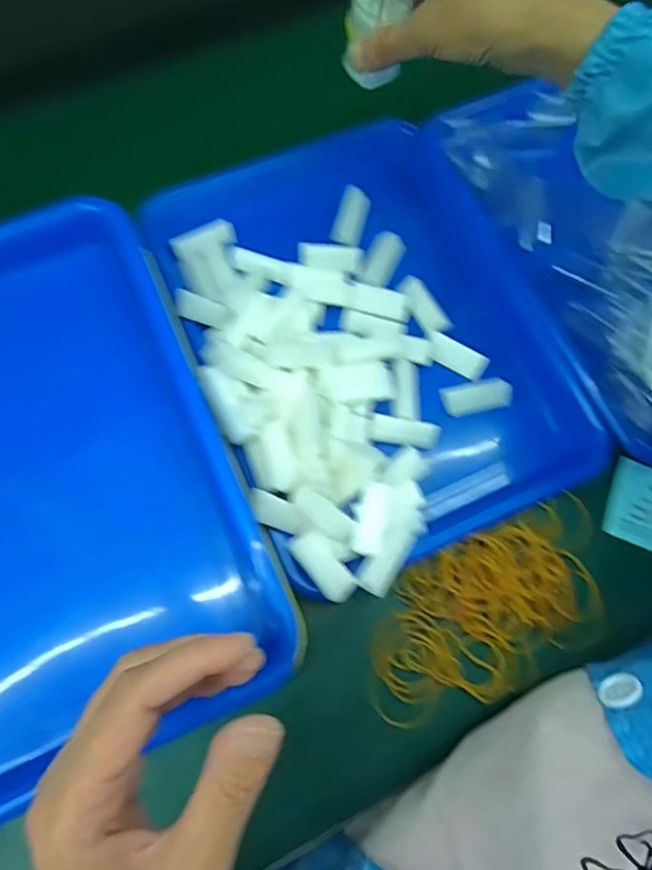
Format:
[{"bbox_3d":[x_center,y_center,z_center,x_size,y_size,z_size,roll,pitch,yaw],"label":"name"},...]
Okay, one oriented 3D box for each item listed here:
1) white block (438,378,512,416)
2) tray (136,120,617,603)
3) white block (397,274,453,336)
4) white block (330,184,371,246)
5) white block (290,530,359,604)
[{"bbox_3d":[0.112,-0.029,0.399,0.049,0.009,0.024,-13,73,-6],"label":"white block"},{"bbox_3d":[0.028,-0.084,0.397,0.247,0.073,0.338,-23,75,-9],"label":"tray"},{"bbox_3d":[0.076,-0.101,0.415,0.020,0.011,0.051,-27,75,-10],"label":"white block"},{"bbox_3d":[0.021,-0.178,0.437,0.024,0.009,0.050,14,72,3],"label":"white block"},{"bbox_3d":[-0.002,0.082,0.334,0.020,0.011,0.048,-41,78,-13],"label":"white block"}]

